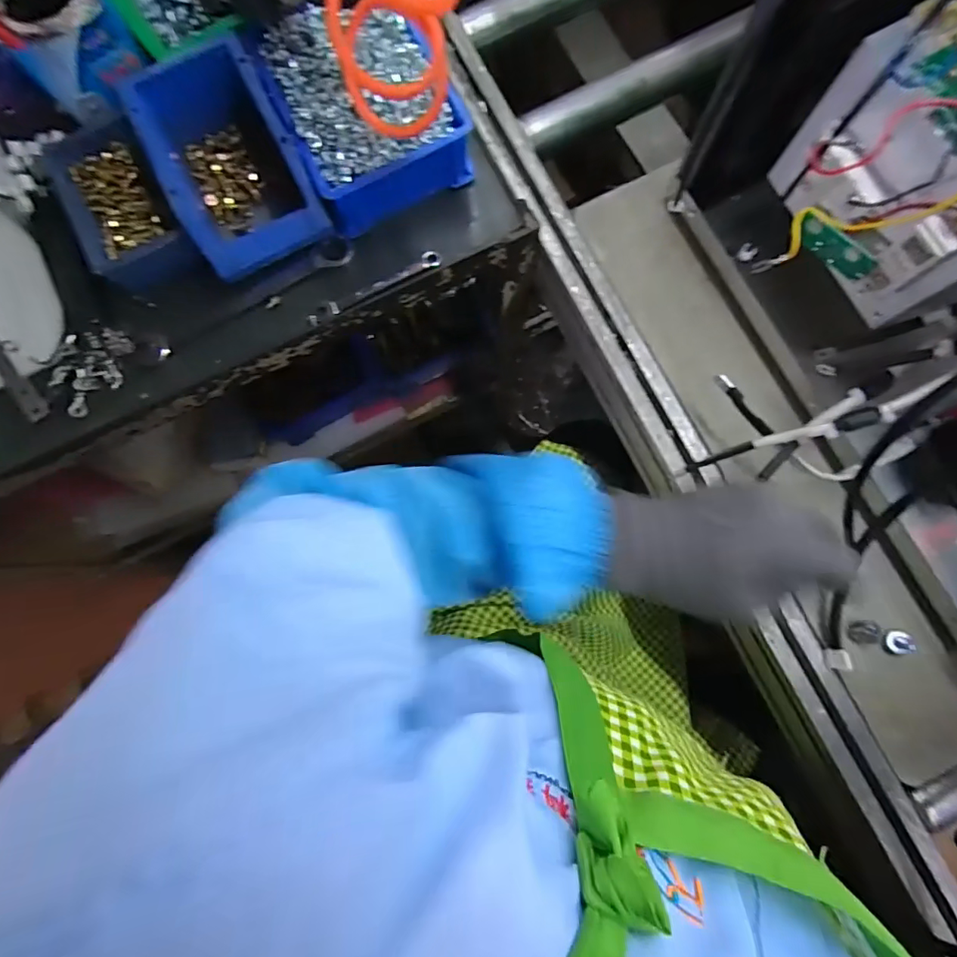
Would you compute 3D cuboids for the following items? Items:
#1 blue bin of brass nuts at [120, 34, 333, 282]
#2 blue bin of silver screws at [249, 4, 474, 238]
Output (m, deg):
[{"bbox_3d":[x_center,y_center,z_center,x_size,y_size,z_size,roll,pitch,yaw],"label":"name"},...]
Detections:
[{"bbox_3d":[-0.229,-0.290,0.459,0.114,0.075,0.180,-28,82,-2],"label":"blue bin of brass nuts"},{"bbox_3d":[-0.105,-0.342,0.464,0.148,0.076,0.169,-26,82,-2],"label":"blue bin of silver screws"}]

